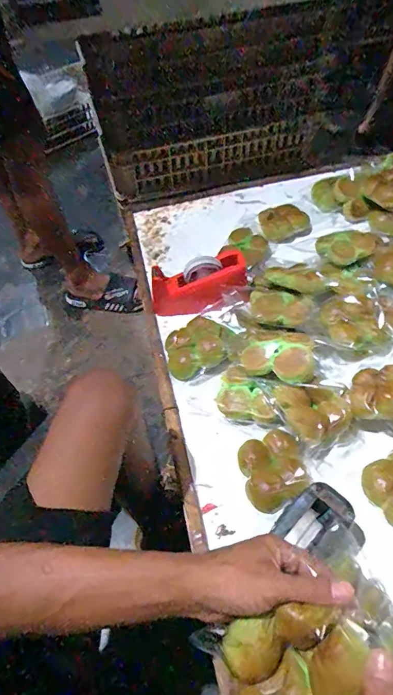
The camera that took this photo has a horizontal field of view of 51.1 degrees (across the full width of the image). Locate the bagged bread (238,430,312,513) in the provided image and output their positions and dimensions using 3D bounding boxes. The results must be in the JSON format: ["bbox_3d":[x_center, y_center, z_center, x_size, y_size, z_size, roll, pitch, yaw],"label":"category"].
[{"bbox_3d":[0.121,0.190,0.650,0.097,0.050,0.117,-12,54,-5],"label":"bagged bread"}]

